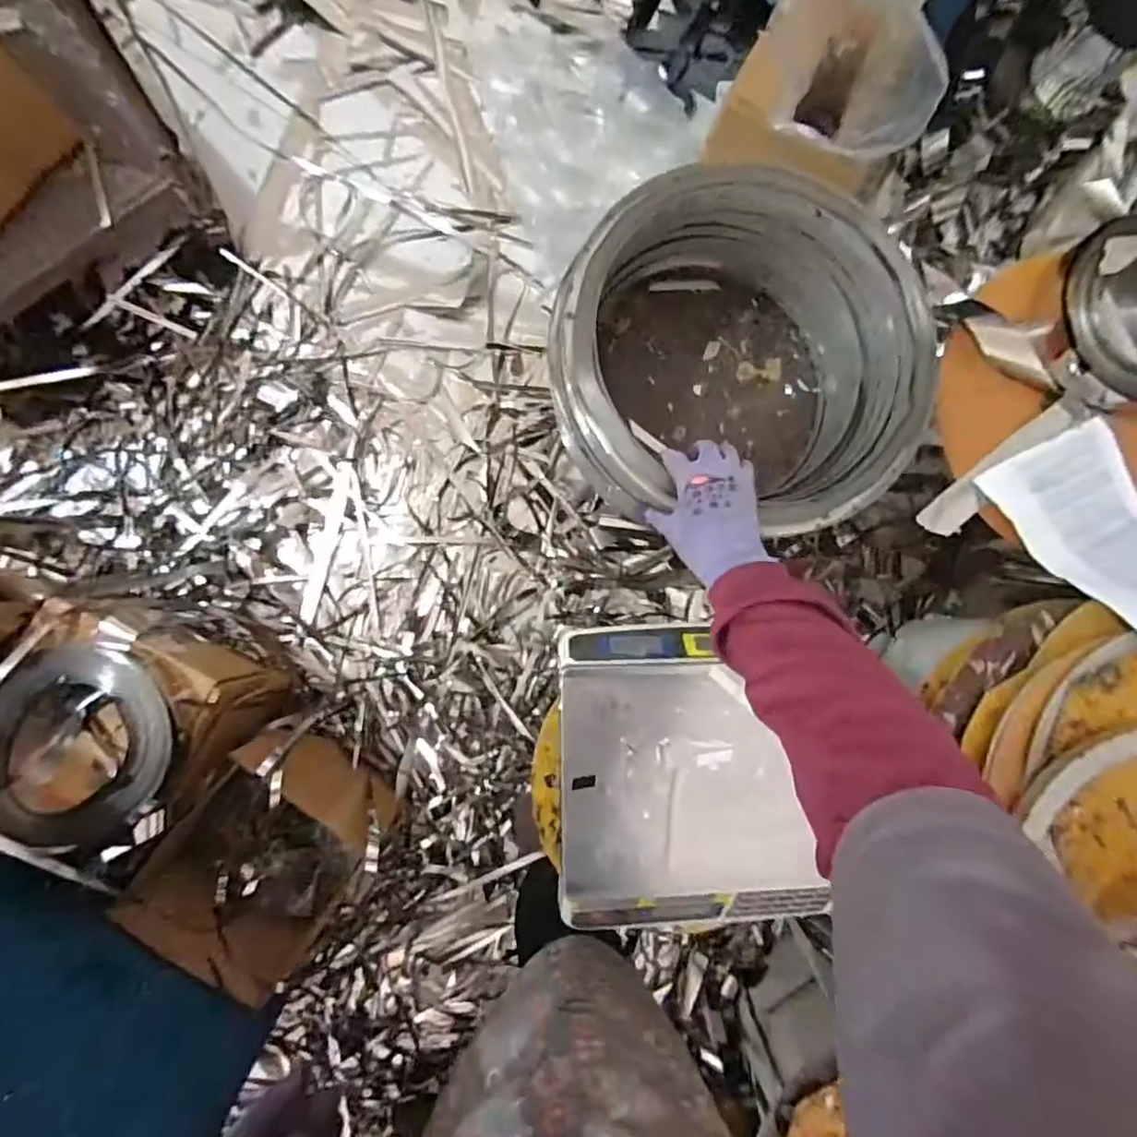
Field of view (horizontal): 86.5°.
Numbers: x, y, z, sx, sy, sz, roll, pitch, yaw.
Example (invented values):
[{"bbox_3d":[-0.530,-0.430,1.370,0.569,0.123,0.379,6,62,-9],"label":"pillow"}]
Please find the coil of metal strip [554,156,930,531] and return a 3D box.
[{"bbox_3d":[0.168,-0.205,0.651,0.346,0.189,0.357,0,86,-5],"label":"coil of metal strip"}]

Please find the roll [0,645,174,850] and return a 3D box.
[{"bbox_3d":[-0.602,0.215,0.744,0.224,0.081,0.219,0,87,-6],"label":"roll"}]

